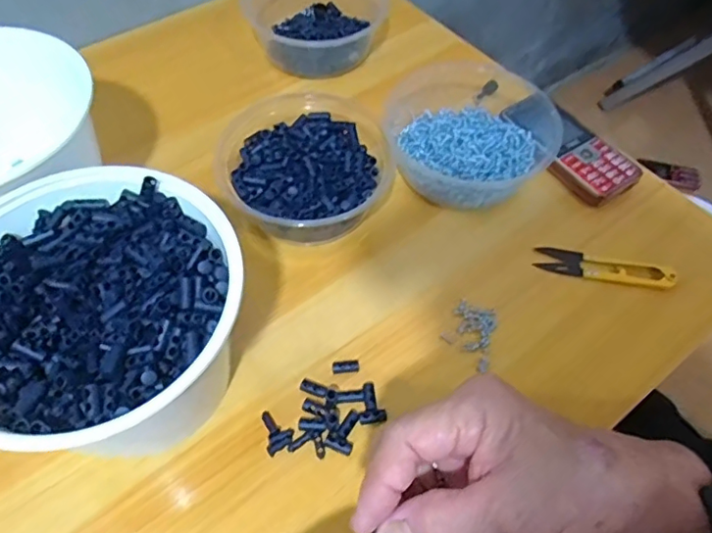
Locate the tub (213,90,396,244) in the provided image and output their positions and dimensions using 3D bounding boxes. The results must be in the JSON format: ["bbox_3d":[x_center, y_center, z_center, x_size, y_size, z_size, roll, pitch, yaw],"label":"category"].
[{"bbox_3d":[-0.039,-0.087,0.460,0.147,0.046,0.136,1,56,-1],"label":"tub"}]

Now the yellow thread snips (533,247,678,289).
[{"bbox_3d":[0.196,0.001,0.445,0.104,0.011,0.022,13,57,7],"label":"yellow thread snips"}]

